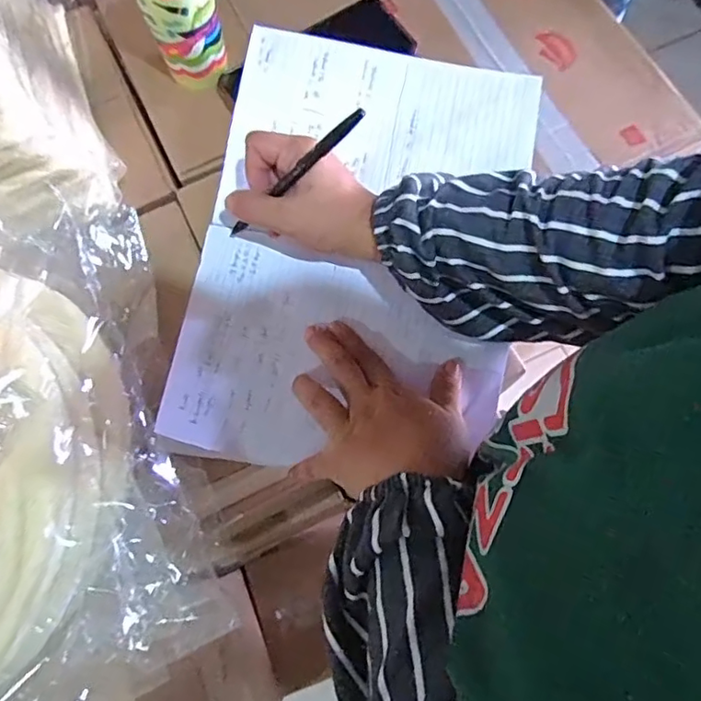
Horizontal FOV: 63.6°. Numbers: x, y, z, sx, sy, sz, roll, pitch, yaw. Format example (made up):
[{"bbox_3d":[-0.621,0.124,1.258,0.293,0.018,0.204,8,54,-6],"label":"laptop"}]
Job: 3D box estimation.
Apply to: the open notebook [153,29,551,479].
[{"bbox_3d":[0.007,-0.082,0.443,0.242,0.042,0.338,9,75,5],"label":"open notebook"}]

